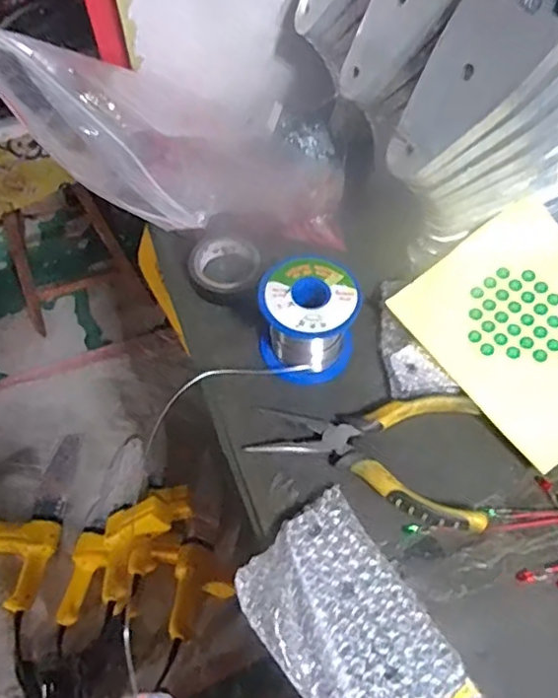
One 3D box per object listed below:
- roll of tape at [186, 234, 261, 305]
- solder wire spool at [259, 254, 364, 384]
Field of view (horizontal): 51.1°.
[{"bbox_3d":[-0.045,-0.063,0.452,0.050,0.018,0.060,36,66,19],"label":"roll of tape"},{"bbox_3d":[0.020,-0.019,0.399,0.063,0.062,0.062,17,61,10],"label":"solder wire spool"}]

